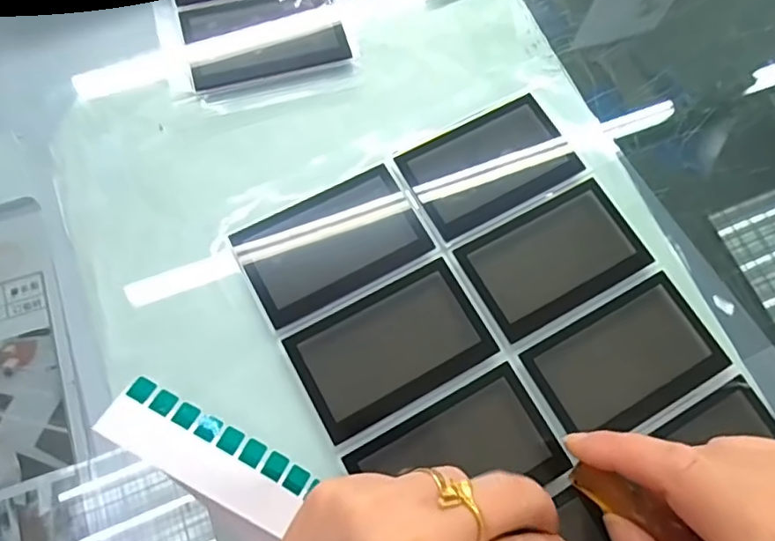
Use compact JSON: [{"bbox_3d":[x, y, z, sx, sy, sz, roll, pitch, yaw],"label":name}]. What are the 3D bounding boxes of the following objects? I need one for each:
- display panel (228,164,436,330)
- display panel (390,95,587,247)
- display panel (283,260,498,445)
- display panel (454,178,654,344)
[{"bbox_3d":[-0.027,-0.014,0.272,0.084,0.004,0.052,-27,73,-11],"label":"display panel"},{"bbox_3d":[0.052,-0.056,0.291,0.084,0.004,0.053,-28,73,-12],"label":"display panel"},{"bbox_3d":[0.002,0.035,0.259,0.084,0.006,0.052,-28,73,-11],"label":"display panel"},{"bbox_3d":[0.081,-0.006,0.277,0.084,0.005,0.051,-28,73,-11],"label":"display panel"}]

